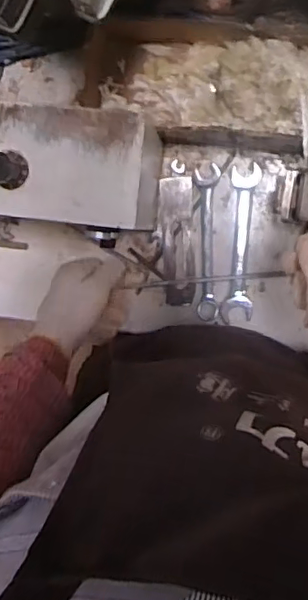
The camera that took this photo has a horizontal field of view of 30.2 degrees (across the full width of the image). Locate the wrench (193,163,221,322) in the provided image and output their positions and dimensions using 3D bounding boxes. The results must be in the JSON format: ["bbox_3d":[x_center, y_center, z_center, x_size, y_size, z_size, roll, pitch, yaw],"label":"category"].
[{"bbox_3d":[0.074,-0.077,0.795,0.033,0.013,0.212,0,96,6],"label":"wrench"}]

